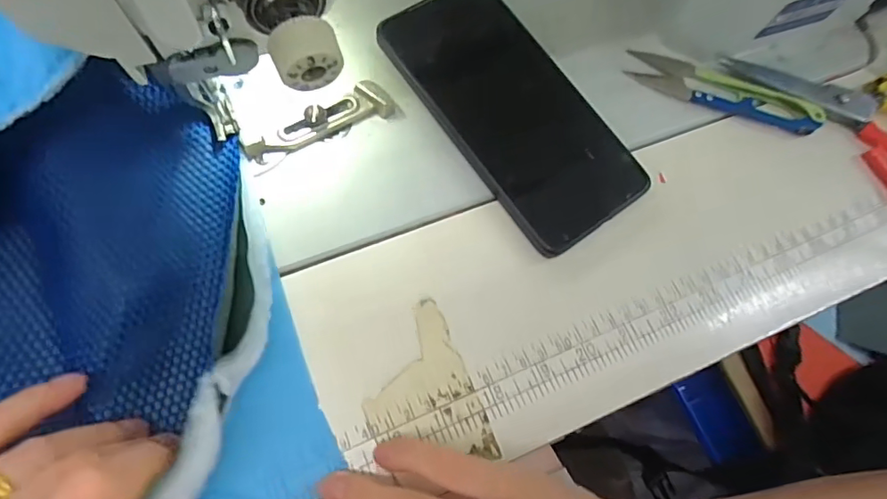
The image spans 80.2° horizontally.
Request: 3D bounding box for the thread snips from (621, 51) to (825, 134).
[{"bbox_3d":[0.168,-0.096,0.320,0.112,0.012,0.031,18,71,-2],"label":"thread snips"}]

